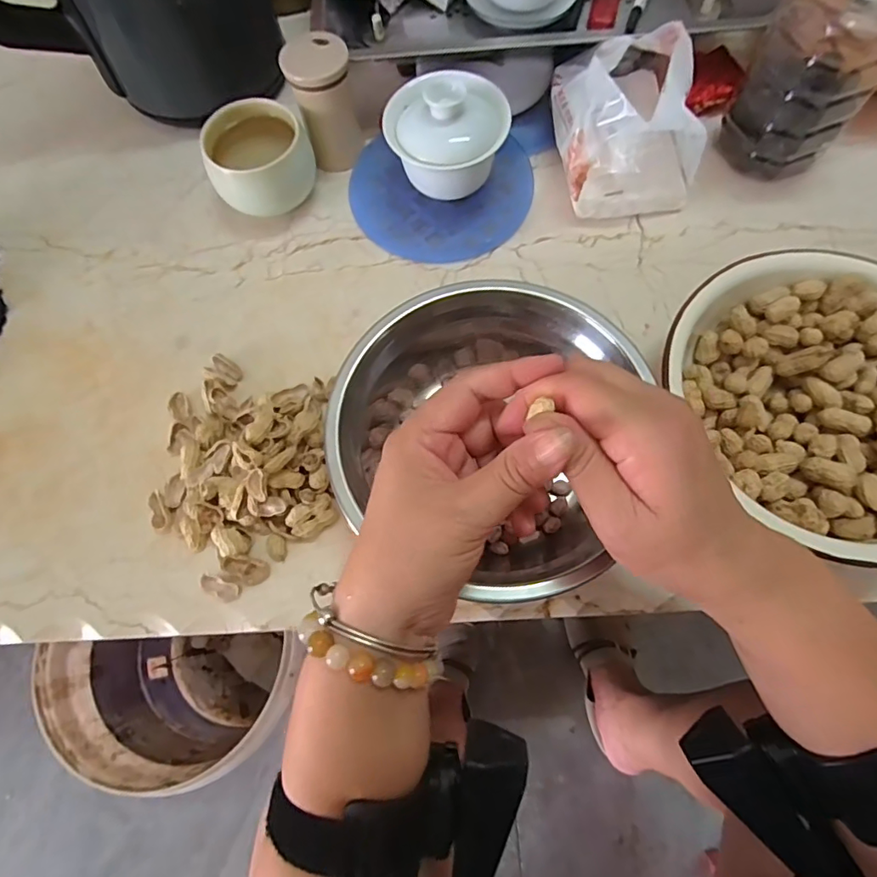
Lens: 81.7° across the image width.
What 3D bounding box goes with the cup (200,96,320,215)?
[{"bbox_3d":[-0.140,-0.222,0.410,0.080,0.061,0.070,-14,71,-3],"label":"cup"}]

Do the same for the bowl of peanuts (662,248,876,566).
[{"bbox_3d":[0.240,-0.022,0.319,0.170,0.071,0.187,-1,71,2],"label":"bowl of peanuts"}]

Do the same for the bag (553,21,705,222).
[{"bbox_3d":[0.145,-0.256,0.400,0.099,0.082,0.131,-5,71,0],"label":"bag"}]

